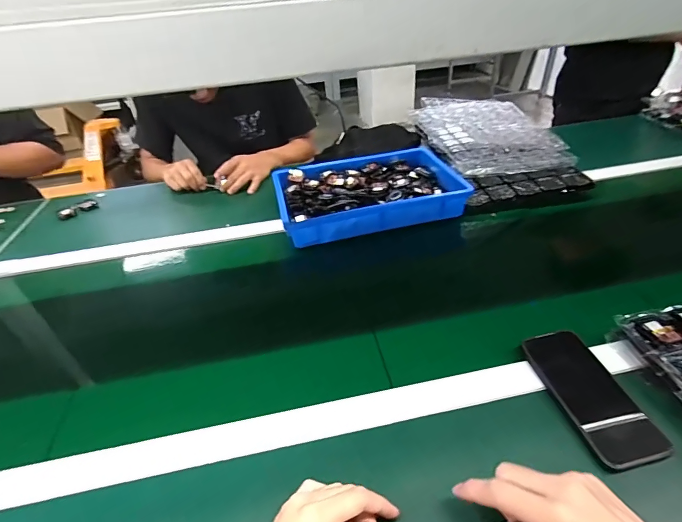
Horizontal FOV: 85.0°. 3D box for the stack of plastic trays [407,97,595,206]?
[{"bbox_3d":[0.353,-0.293,0.911,0.298,0.094,0.429,-8,38,-4],"label":"stack of plastic trays"}]

